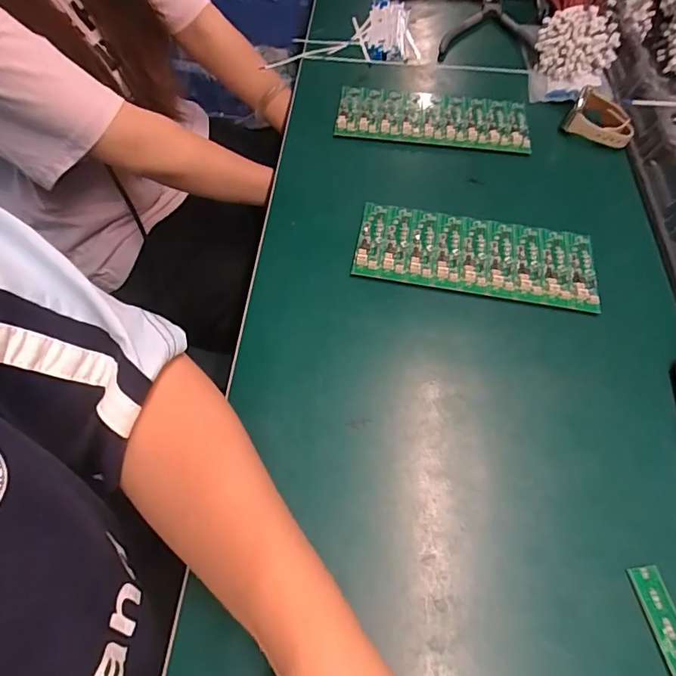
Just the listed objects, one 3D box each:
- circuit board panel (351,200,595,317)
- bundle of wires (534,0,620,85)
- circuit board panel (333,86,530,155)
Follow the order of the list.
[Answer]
[{"bbox_3d":[0.113,-0.071,0.393,0.191,0.007,0.082,9,59,6],"label":"circuit board panel"},{"bbox_3d":[0.275,-0.366,0.547,0.088,0.050,0.170,13,59,9],"label":"bundle of wires"},{"bbox_3d":[0.096,-0.227,0.486,0.190,0.010,0.079,6,58,5],"label":"circuit board panel"}]

